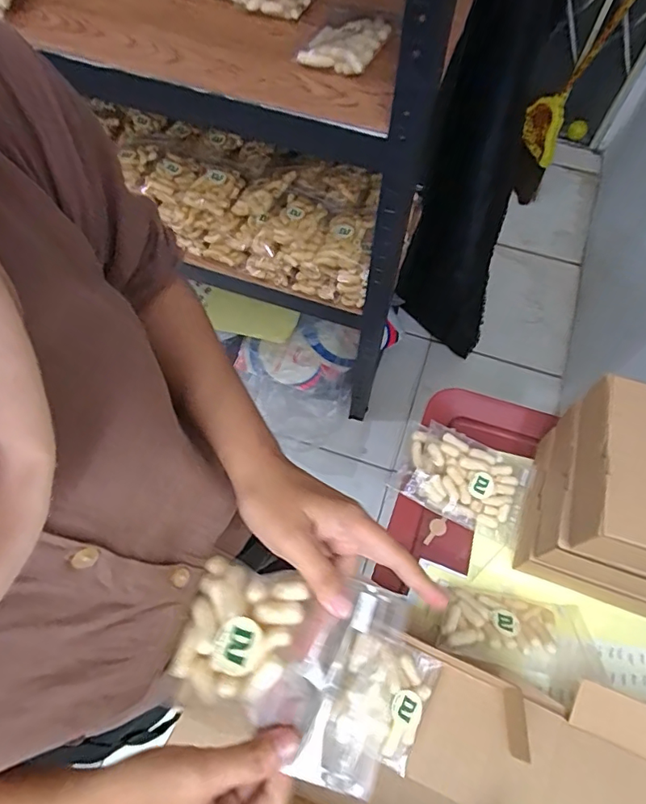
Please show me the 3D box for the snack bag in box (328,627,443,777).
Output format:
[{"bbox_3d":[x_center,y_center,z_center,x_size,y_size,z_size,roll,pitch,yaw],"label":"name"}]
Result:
[{"bbox_3d":[0.049,0.265,0.459,0.088,0.023,0.095,23,68,10],"label":"snack bag in box"}]

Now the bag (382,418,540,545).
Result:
[{"bbox_3d":[0.159,0.085,0.572,0.153,0.039,0.096,22,68,9],"label":"bag"}]

